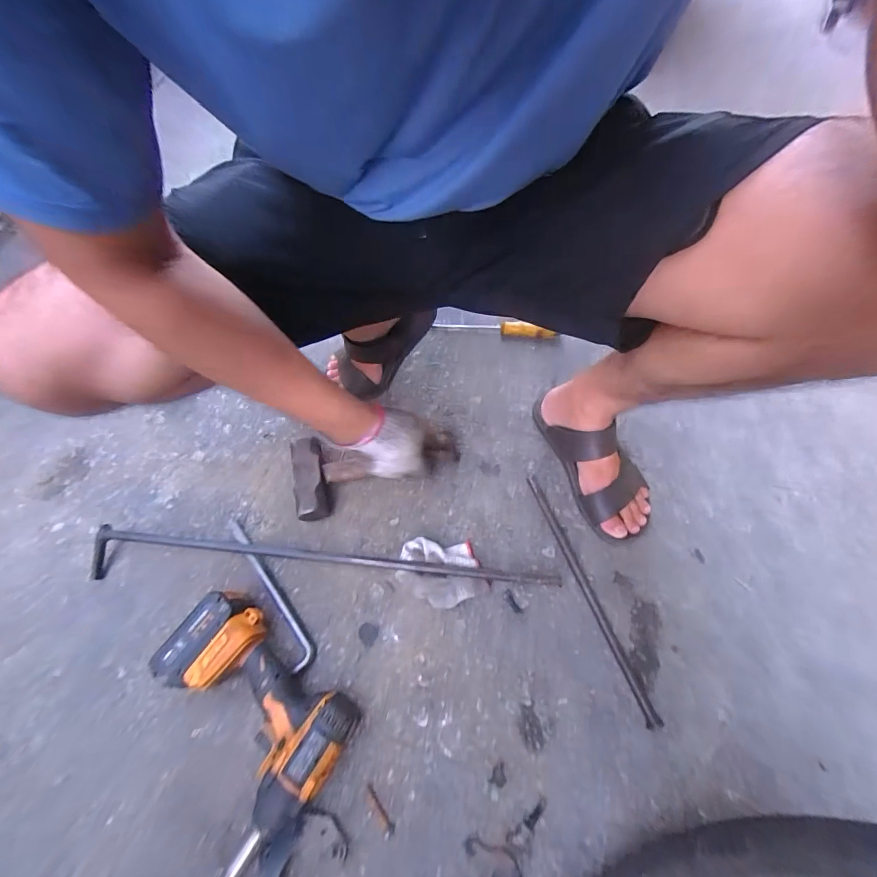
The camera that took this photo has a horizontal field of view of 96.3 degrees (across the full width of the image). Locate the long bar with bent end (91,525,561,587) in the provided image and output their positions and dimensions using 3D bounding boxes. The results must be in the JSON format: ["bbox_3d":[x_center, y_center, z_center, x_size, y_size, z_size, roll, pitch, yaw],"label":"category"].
[{"bbox_3d":[-0.174,0.168,0.559,0.652,0.031,0.066,1,64,0],"label":"long bar with bent end"}]

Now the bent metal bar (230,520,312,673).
[{"bbox_3d":[-0.241,0.208,0.546,0.028,0.010,0.231,-36,67,-15],"label":"bent metal bar"}]

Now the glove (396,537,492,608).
[{"bbox_3d":[0.006,0.185,0.541,0.122,0.033,0.085,3,64,1],"label":"glove"}]

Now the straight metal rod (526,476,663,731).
[{"bbox_3d":[0.202,0.202,0.542,0.016,0.008,0.336,-17,66,-8],"label":"straight metal rod"}]

